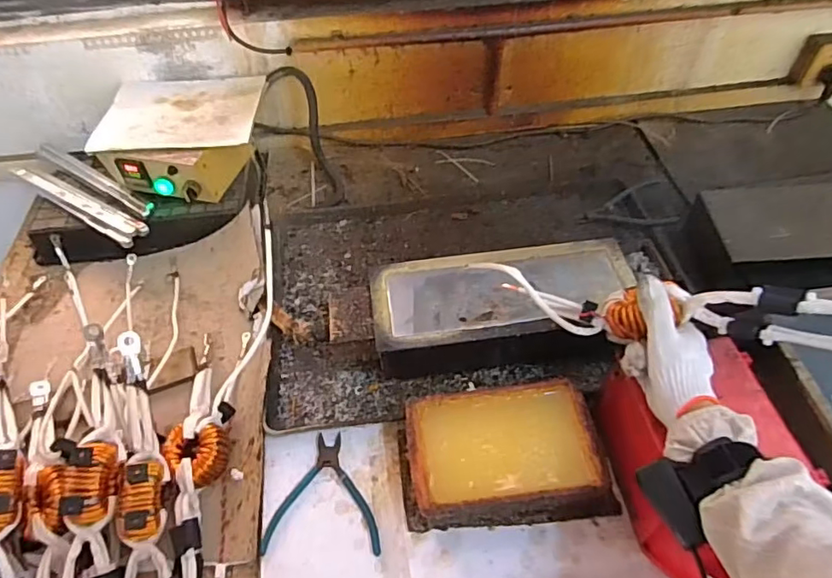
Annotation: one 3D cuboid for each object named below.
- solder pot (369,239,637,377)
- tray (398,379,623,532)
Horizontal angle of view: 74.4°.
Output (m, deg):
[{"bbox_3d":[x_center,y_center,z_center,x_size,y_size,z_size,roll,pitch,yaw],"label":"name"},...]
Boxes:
[{"bbox_3d":[0.113,0.026,0.741,0.336,0.092,0.157,-10,50,-6],"label":"solder pot"},{"bbox_3d":[0.098,0.185,0.616,0.228,0.072,0.141,-7,50,-4],"label":"tray"}]

